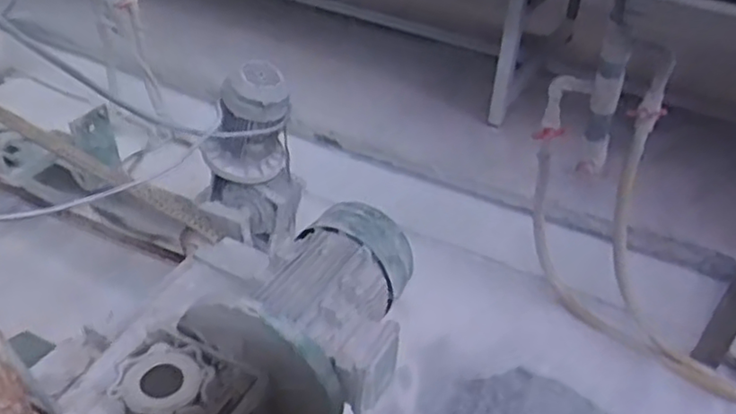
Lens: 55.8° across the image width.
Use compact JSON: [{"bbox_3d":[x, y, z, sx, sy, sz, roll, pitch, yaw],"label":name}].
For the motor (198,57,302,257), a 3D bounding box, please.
[{"bbox_3d":[-0.263,-0.111,1.625,0.180,0.447,0.184,-27,48,-32],"label":"motor"}]

